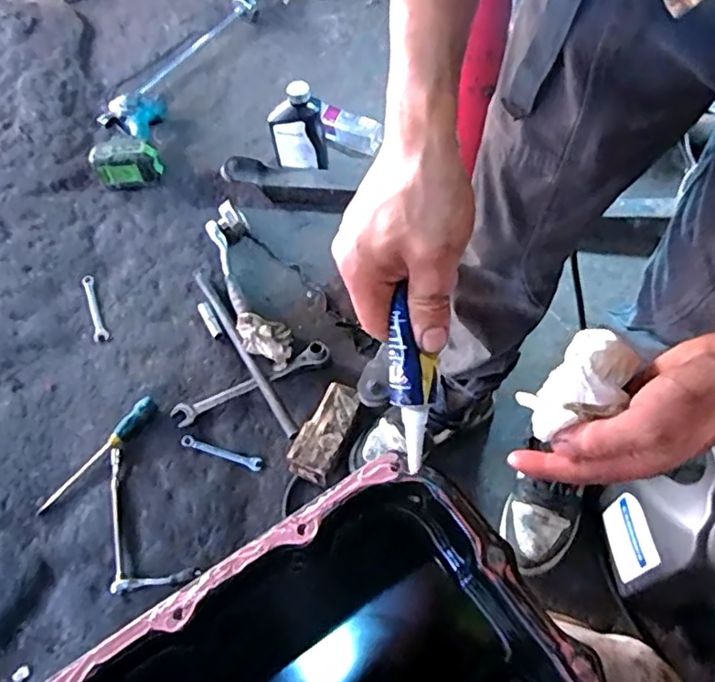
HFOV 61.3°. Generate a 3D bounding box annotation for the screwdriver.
[{"bbox_3d":[-0.422,0.181,0.982,0.036,0.024,0.233,32,63,20],"label":"screwdriver"}]

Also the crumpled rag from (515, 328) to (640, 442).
[{"bbox_3d":[0.147,0.027,0.396,0.082,0.032,0.047,-38,64,-21],"label":"crumpled rag"}]

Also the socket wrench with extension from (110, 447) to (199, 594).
[{"bbox_3d":[-0.352,0.285,0.911,0.109,0.020,0.255,-36,64,-20],"label":"socket wrench with extension"}]

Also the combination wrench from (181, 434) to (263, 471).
[{"bbox_3d":[-0.225,0.183,0.995,0.139,0.007,0.023,16,59,11],"label":"combination wrench"}]

